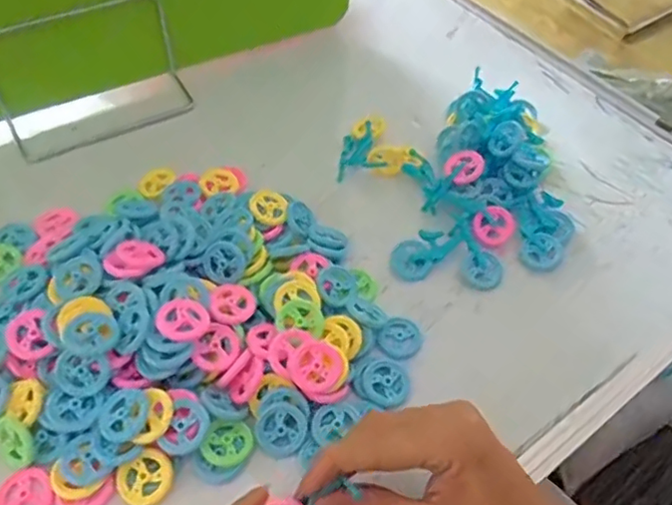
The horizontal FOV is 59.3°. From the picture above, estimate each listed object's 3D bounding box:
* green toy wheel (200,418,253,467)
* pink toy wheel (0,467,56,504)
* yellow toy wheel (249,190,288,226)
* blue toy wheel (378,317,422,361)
[{"bbox_3d":[-0.062,0.108,0.336,0.028,0.004,0.026,2,52,-2],"label":"green toy wheel"},{"bbox_3d":[-0.168,0.131,0.318,0.031,0.004,0.029,1,53,-1],"label":"pink toy wheel"},{"bbox_3d":[-0.049,-0.033,0.433,0.028,0.006,0.035,4,52,0],"label":"yellow toy wheel"},{"bbox_3d":[0.042,0.056,0.386,0.026,0.006,0.028,2,52,-2],"label":"blue toy wheel"}]

